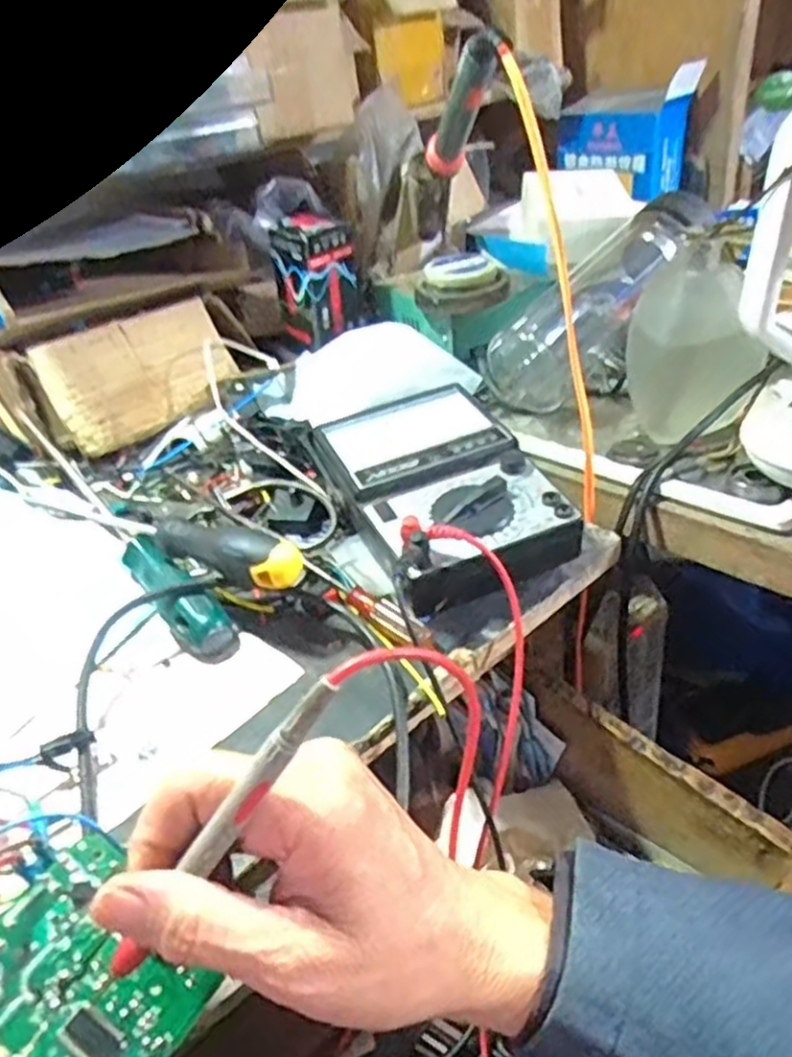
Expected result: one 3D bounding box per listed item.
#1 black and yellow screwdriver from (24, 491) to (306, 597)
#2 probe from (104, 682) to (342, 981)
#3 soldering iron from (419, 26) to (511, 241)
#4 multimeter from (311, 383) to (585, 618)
[{"bbox_3d":[-0.141,0.001,0.442,0.216,0.029,0.027,16,40,30],"label":"black and yellow screwdriver"},{"bbox_3d":[-0.053,0.093,0.229,0.009,0.121,0.007,26,16,-36],"label":"probe"},{"bbox_3d":[0.036,-0.248,0.493,0.022,0.024,0.230,-11,-2,-7],"label":"soldering iron"},{"bbox_3d":[0.028,-0.022,0.462,0.108,0.052,0.182,-17,35,-15],"label":"multimeter"}]

